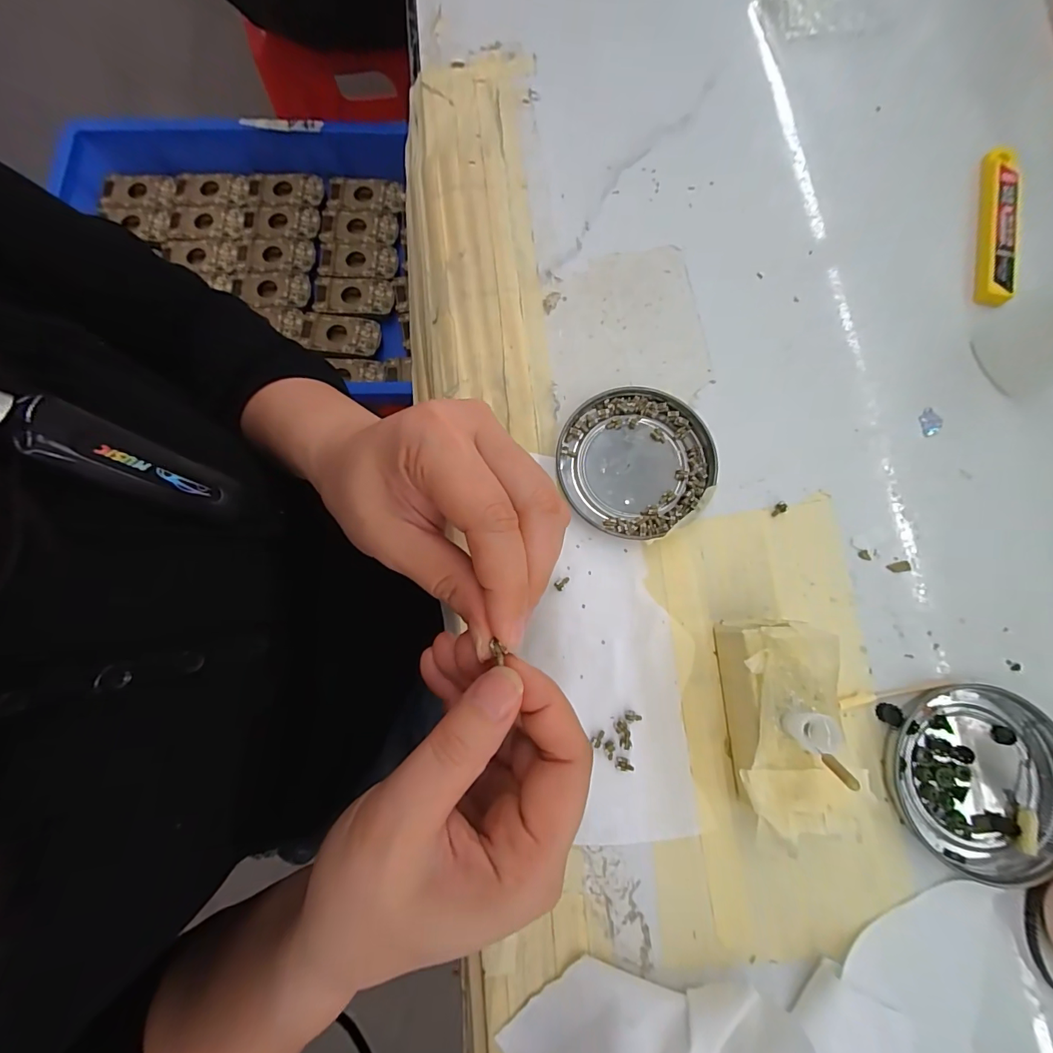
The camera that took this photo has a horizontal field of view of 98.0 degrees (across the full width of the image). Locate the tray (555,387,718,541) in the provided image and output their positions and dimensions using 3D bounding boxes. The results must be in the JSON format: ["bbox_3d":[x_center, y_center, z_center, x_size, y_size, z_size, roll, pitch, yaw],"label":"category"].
[{"bbox_3d":[0.056,-0.034,0.238,0.078,0.010,0.076,0,78,1],"label":"tray"}]

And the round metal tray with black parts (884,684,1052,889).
[{"bbox_3d":[0.206,0.112,0.205,0.080,0.008,0.076,0,78,1],"label":"round metal tray with black parts"}]

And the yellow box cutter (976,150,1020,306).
[{"bbox_3d":[0.269,-0.172,0.262,0.016,0.011,0.099,13,78,4],"label":"yellow box cutter"}]

